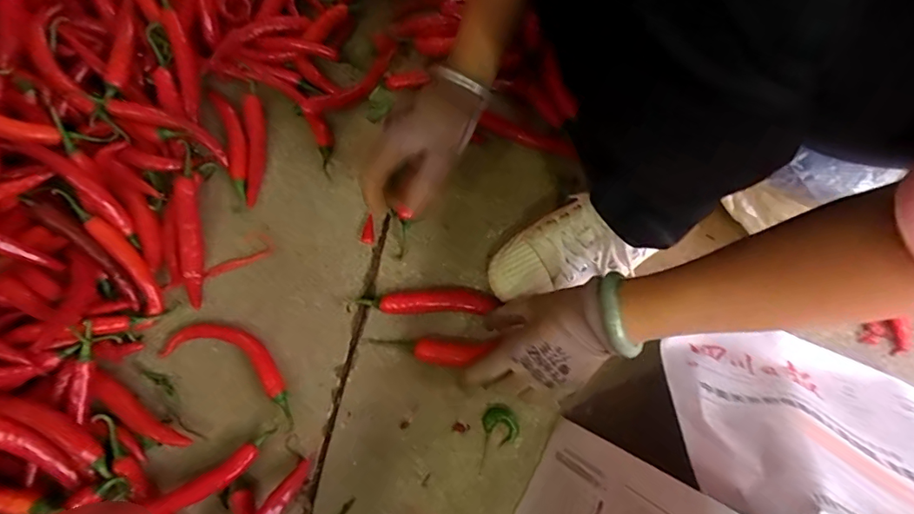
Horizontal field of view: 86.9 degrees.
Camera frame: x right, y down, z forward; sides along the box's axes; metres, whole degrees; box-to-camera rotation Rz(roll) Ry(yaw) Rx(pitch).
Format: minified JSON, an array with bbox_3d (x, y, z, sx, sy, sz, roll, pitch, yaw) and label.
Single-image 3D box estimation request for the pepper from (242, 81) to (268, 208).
[{"bbox_3d":[-0.225,-0.127,0.540,0.022,0.024,0.138,-5,75,-1],"label":"pepper"}]

